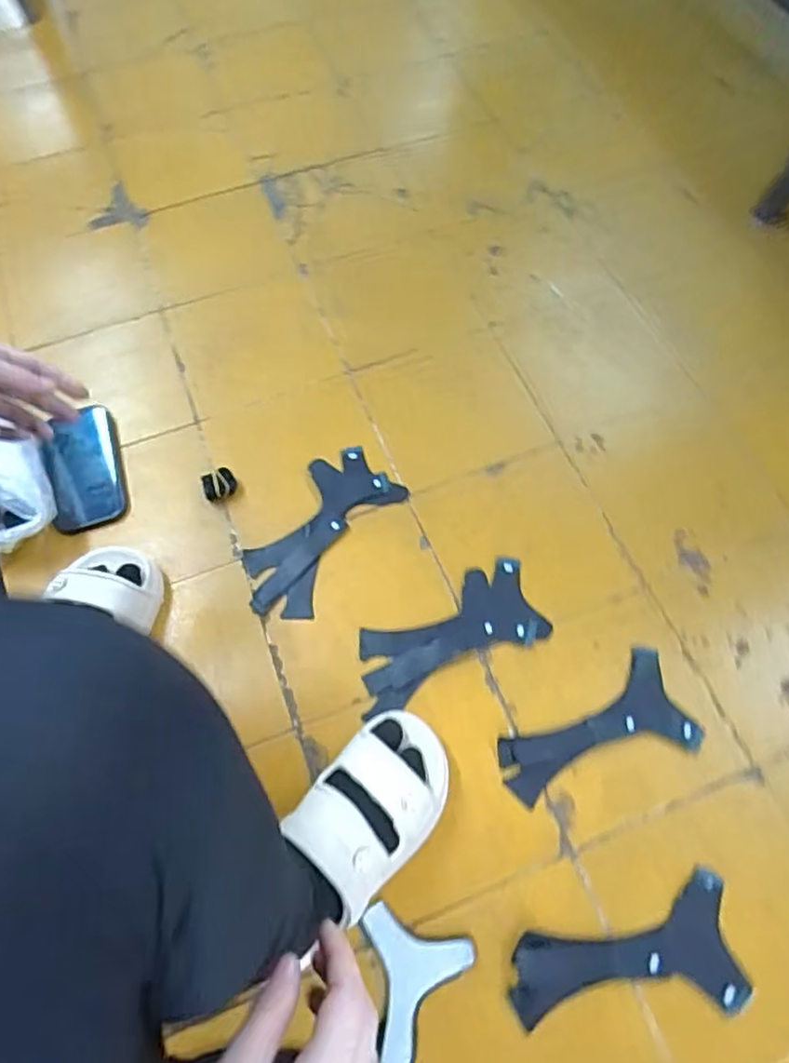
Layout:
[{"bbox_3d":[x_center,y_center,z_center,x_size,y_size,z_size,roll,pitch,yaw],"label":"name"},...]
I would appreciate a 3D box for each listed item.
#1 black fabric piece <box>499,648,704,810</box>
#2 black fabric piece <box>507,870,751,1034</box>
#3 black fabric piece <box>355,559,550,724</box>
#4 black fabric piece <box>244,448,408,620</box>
[{"bbox_3d":[0.193,0.194,0.626,0.189,0.006,0.096,-21,67,-8],"label":"black fabric piece"},{"bbox_3d":[0.194,0.364,0.545,0.195,0.006,0.093,-11,66,-4],"label":"black fabric piece"},{"bbox_3d":[0.054,0.109,0.669,0.202,0.007,0.092,-26,68,-10],"label":"black fabric piece"},{"bbox_3d":[-0.087,0.000,0.725,0.105,0.005,0.211,33,71,15],"label":"black fabric piece"}]

